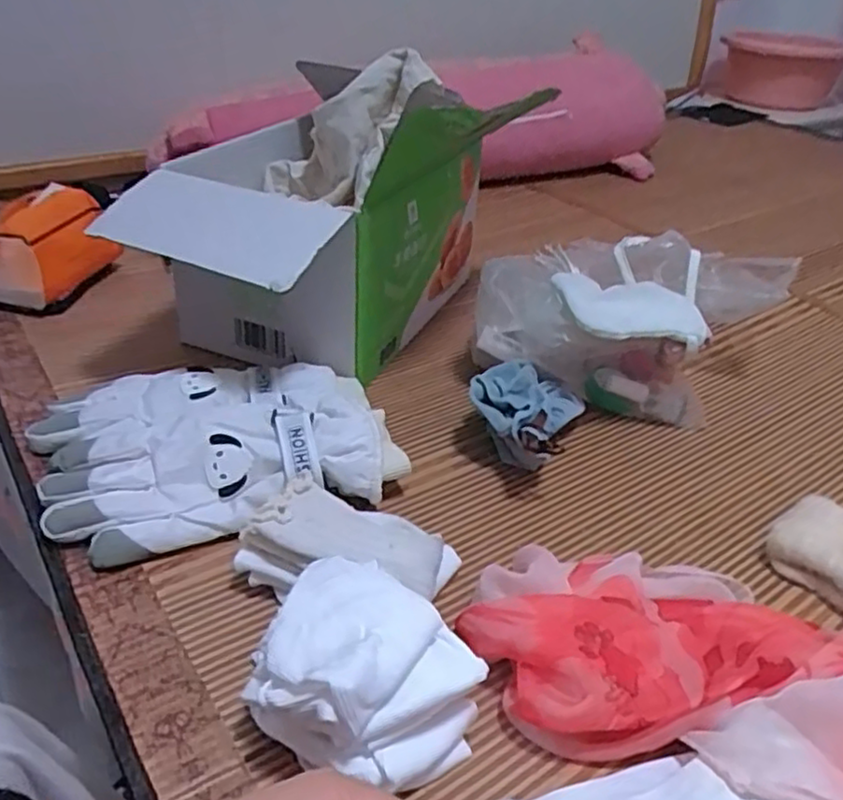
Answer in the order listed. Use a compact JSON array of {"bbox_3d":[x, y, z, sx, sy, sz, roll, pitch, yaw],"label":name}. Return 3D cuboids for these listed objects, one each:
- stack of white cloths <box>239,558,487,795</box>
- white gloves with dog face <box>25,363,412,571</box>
[{"bbox_3d":[-0.033,0.144,0.367,0.096,0.077,0.101,-23,42,-34],"label":"stack of white cloths"},{"bbox_3d":[-0.161,0.022,0.556,0.264,0.050,0.198,-11,37,-20],"label":"white gloves with dog face"}]

